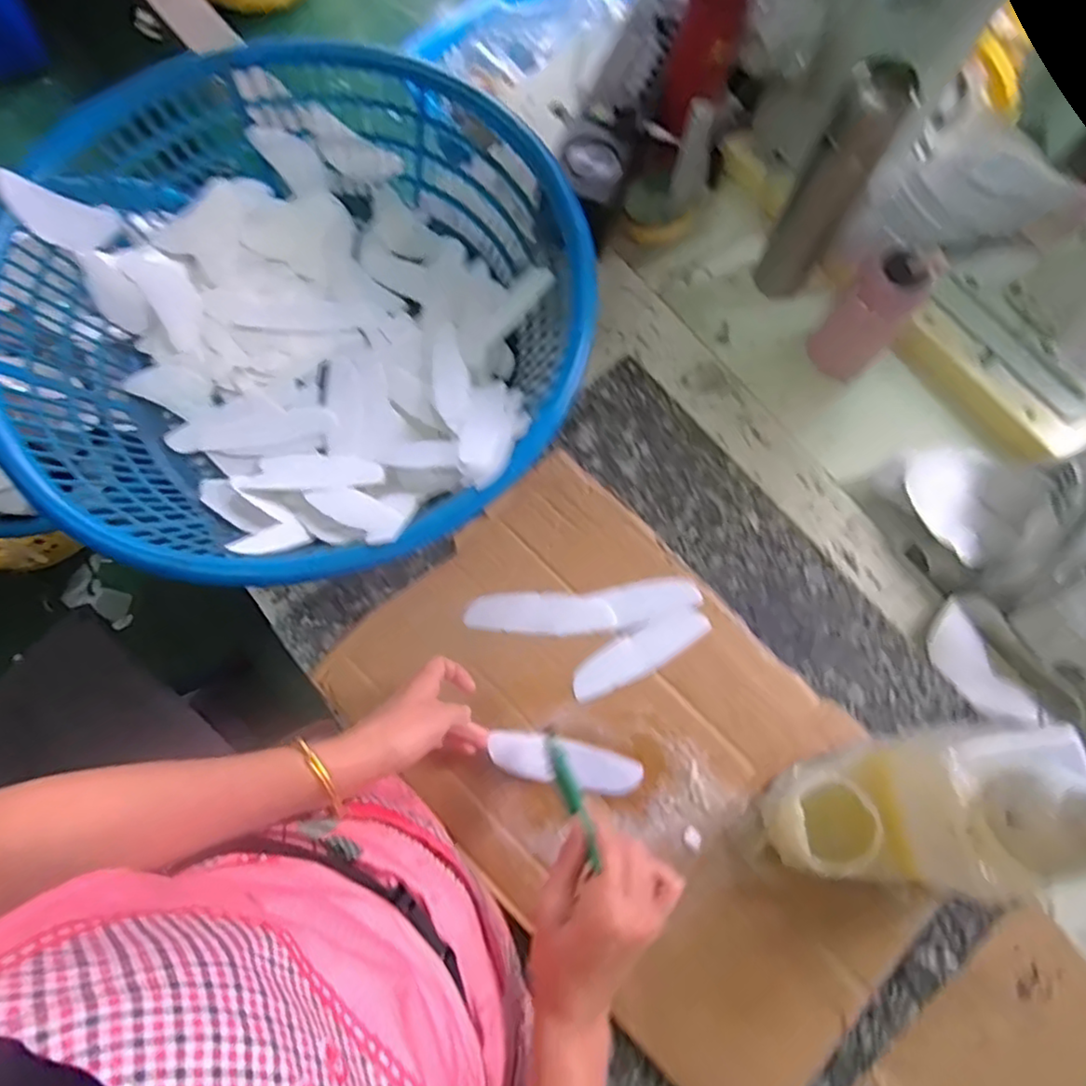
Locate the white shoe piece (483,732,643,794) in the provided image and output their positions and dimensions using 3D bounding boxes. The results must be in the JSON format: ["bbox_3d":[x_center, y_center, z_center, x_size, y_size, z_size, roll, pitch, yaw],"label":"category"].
[{"bbox_3d":[0.020,0.191,0.553,0.131,0.010,0.035,13,74,-4],"label":"white shoe piece"}]

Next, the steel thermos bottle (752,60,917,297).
[{"bbox_3d":[0.278,-0.340,0.635,0.063,0.243,0.060,31,76,9],"label":"steel thermos bottle"}]

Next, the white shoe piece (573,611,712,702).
[{"bbox_3d":[0.089,0.101,0.588,0.135,0.007,0.039,-27,75,-8],"label":"white shoe piece"}]

